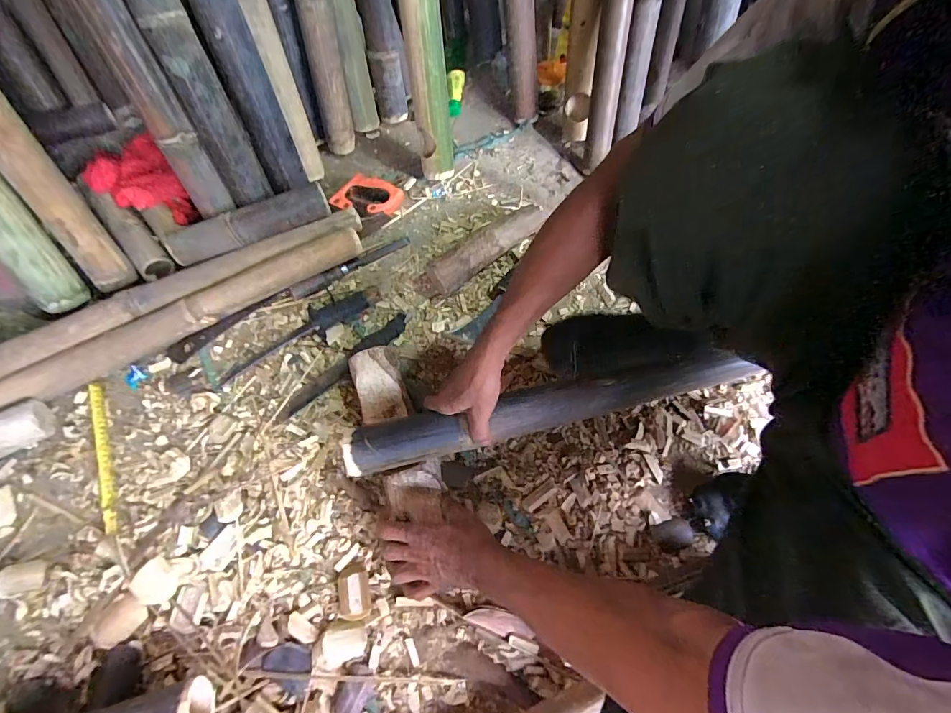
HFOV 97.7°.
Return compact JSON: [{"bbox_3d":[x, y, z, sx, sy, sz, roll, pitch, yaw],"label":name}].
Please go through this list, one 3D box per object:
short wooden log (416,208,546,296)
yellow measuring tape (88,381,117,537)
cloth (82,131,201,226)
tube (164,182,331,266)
[{"bbox_3d":[0.014,-0.201,0.778,0.272,0.068,0.083,-31,69,-15],"label":"short wooden log"},{"bbox_3d":[-0.559,0.144,0.622,0.020,0.006,0.245,-23,67,-13],"label":"yellow measuring tape"},{"bbox_3d":[-0.621,-0.313,0.764,0.135,0.059,0.216,-33,69,-18],"label":"cloth"},{"bbox_3d":[-0.394,-0.237,0.727,0.262,0.057,0.067,-26,67,-14],"label":"tube"}]

